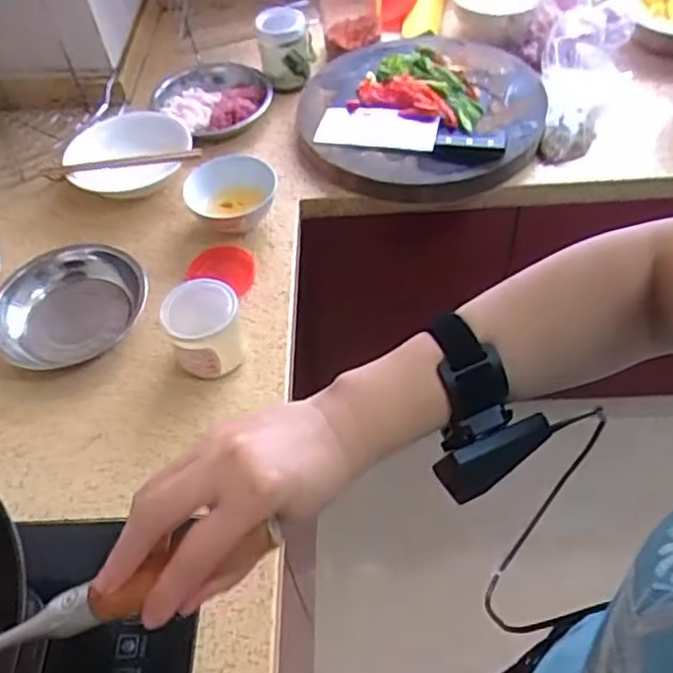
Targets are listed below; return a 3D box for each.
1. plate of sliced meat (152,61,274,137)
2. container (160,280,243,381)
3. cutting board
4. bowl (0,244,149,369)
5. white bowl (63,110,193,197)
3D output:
[{"bbox_3d":[-0.206,-0.414,1.173,0.211,0.035,0.187,26,59,23],"label":"plate of sliced meat"},{"bbox_3d":[-0.154,-0.006,0.814,0.084,0.089,0.089,-13,52,-6],"label":"container"},{"bbox_3d":[0.131,-0.359,1.089,0.391,0.068,0.390,24,60,23],"label":"cutting board"},{"bbox_3d":[-0.343,-0.043,0.892,0.188,0.050,0.162,-13,52,-5],"label":"bowl"},{"bbox_3d":[-0.326,-0.283,1.072,0.176,0.067,0.176,-2,52,3],"label":"white bowl"}]

